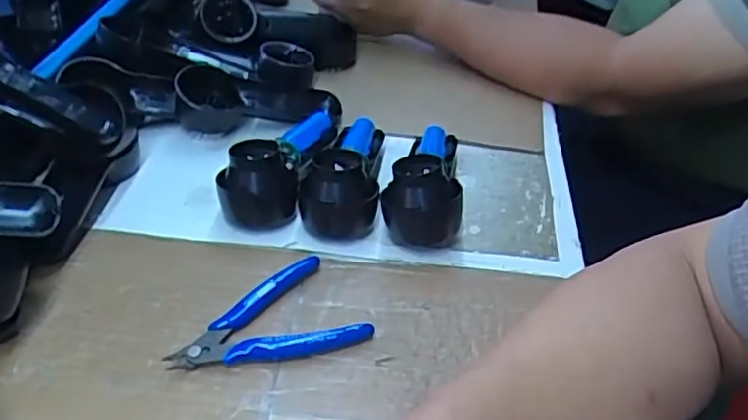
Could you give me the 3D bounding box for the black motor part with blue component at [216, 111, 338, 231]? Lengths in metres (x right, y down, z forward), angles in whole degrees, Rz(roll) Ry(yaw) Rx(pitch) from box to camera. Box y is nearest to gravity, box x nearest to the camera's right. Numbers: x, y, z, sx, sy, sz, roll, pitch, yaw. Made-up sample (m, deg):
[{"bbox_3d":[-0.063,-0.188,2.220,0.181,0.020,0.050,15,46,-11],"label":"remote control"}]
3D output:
[{"bbox_3d":[-0.076,-0.047,0.531,0.057,0.049,0.148,13,39,9],"label":"black motor part with blue component"}]

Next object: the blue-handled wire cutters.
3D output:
[{"bbox_3d":[-0.068,0.075,0.405,0.115,0.015,0.074,-21,45,-30],"label":"blue-handled wire cutters"}]

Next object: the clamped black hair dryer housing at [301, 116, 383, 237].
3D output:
[{"bbox_3d":[-0.024,-0.041,0.522,0.058,0.054,0.136,6,38,0],"label":"clamped black hair dryer housing"}]

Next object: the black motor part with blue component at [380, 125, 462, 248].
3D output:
[{"bbox_3d":[0.040,-0.035,0.516,0.057,0.058,0.141,6,38,1],"label":"black motor part with blue component"}]

